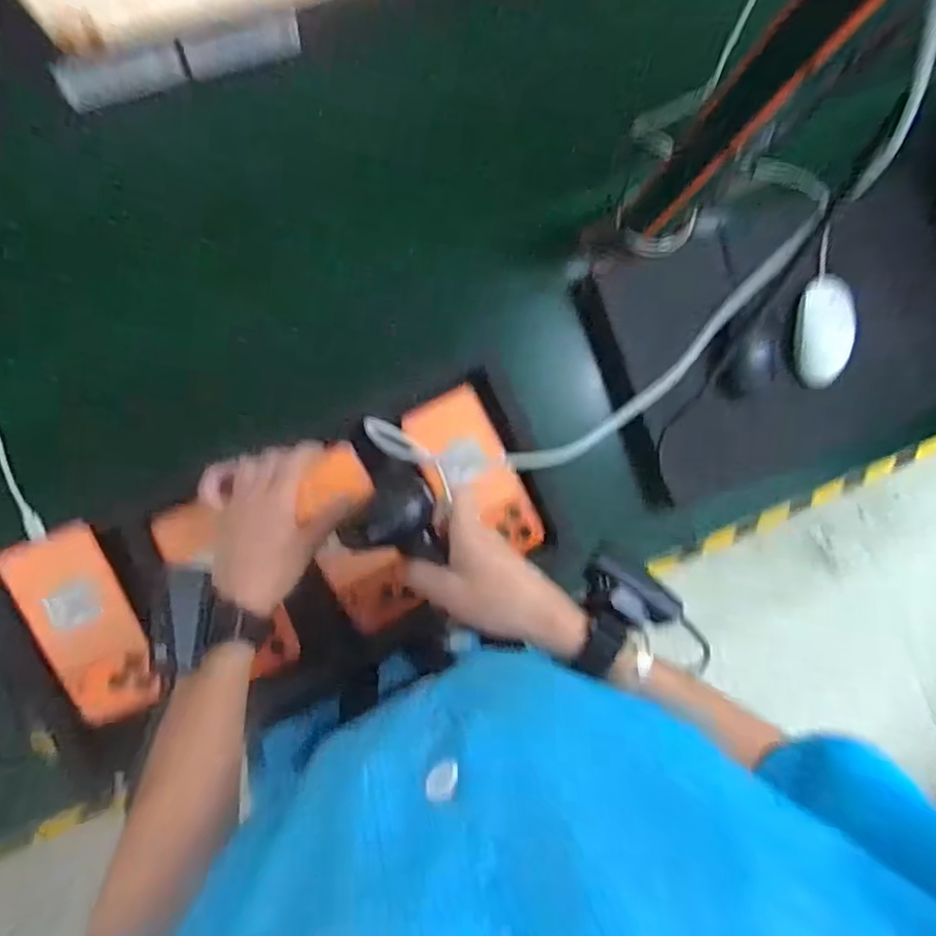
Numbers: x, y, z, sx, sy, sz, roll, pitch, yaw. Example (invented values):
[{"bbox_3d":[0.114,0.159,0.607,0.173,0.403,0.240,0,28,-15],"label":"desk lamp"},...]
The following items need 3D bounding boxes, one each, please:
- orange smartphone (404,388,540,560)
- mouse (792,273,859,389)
[{"bbox_3d":[0.006,0.010,0.553,0.076,0.013,0.167,-27,92,-7],"label":"orange smartphone"},{"bbox_3d":[0.407,-0.160,0.667,0.055,0.045,0.122,7,87,-7],"label":"mouse"}]

